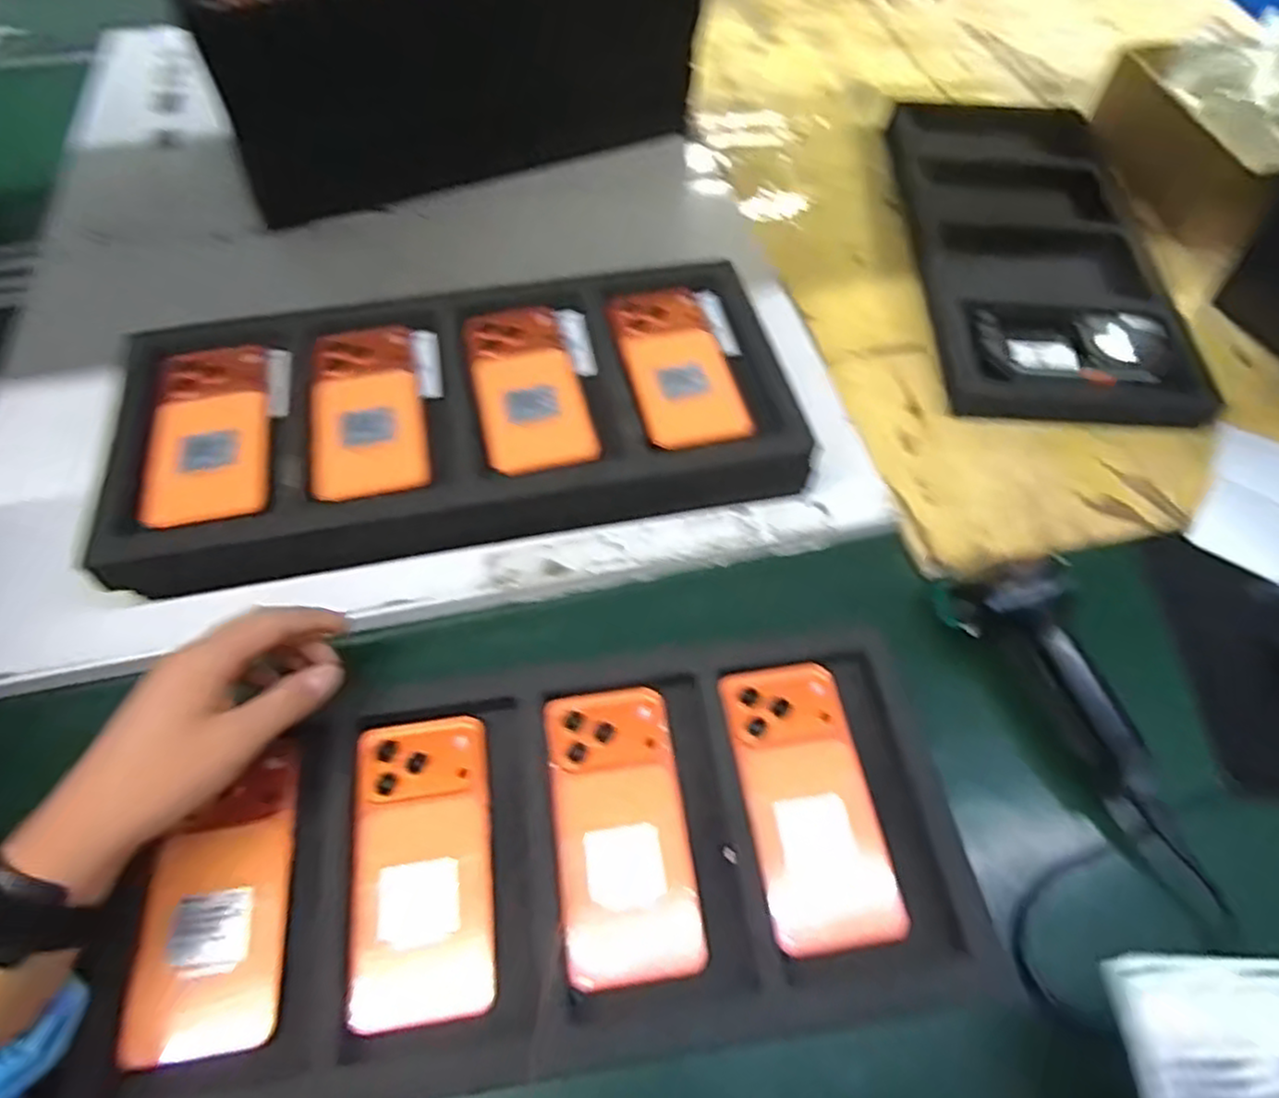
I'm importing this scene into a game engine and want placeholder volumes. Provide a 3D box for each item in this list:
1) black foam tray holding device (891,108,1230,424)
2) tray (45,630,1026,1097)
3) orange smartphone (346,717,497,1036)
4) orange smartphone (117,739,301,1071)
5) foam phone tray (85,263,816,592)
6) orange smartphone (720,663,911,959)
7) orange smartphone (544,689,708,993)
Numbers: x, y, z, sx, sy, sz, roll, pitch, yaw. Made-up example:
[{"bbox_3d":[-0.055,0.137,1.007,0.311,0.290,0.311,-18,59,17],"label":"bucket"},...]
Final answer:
[{"bbox_3d":[0.387,-0.313,0.730,0.223,0.033,0.471,5,59,1],"label":"black foam tray holding device"},{"bbox_3d":[-0.053,0.171,0.426,0.480,0.019,0.229,-9,60,-7],"label":"tray"},{"bbox_3d":[-0.125,0.180,0.421,0.075,0.009,0.162,-6,59,-5],"label":"orange smartphone"},{"bbox_3d":[-0.238,0.196,0.410,0.076,0.007,0.152,-5,59,-5],"label":"orange smartphone"},{"bbox_3d":[-0.130,-0.099,0.562,0.486,0.064,0.239,-9,60,-7],"label":"foam phone tray"},{"bbox_3d":[0.102,0.151,0.443,0.074,0.006,0.165,-7,60,-6],"label":"orange smartphone"},{"bbox_3d":[-0.012,0.165,0.433,0.074,0.005,0.165,-7,60,-6],"label":"orange smartphone"}]

